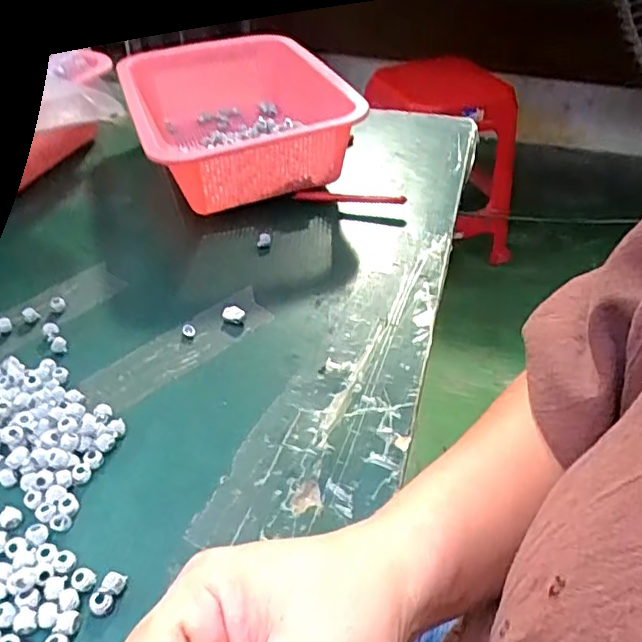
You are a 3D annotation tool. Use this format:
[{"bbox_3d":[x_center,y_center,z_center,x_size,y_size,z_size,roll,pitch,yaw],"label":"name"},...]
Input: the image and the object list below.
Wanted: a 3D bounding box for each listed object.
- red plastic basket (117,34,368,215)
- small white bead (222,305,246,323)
[{"bbox_3d":[-0.085,-0.190,0.574,0.178,0.091,0.238,-15,45,-15],"label":"red plastic basket"},{"bbox_3d":[-0.064,-0.005,0.436,0.015,0.006,0.013,17,45,18],"label":"small white bead"}]

